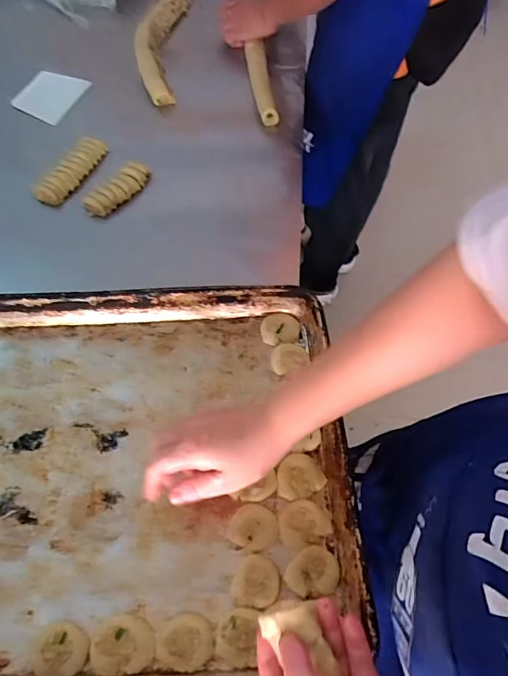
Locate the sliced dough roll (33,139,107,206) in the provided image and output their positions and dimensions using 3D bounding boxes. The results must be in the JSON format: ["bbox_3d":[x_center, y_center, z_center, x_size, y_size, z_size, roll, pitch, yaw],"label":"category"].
[{"bbox_3d":[-0.296,-0.277,0.747,0.047,0.026,0.148,24,64,12],"label":"sliced dough roll"}]

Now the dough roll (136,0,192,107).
[{"bbox_3d":[-0.167,-0.712,0.966,0.094,0.048,0.610,4,61,2],"label":"dough roll"}]

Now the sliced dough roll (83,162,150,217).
[{"bbox_3d":[-0.213,-0.238,0.726,0.045,0.022,0.119,32,66,16],"label":"sliced dough roll"}]

